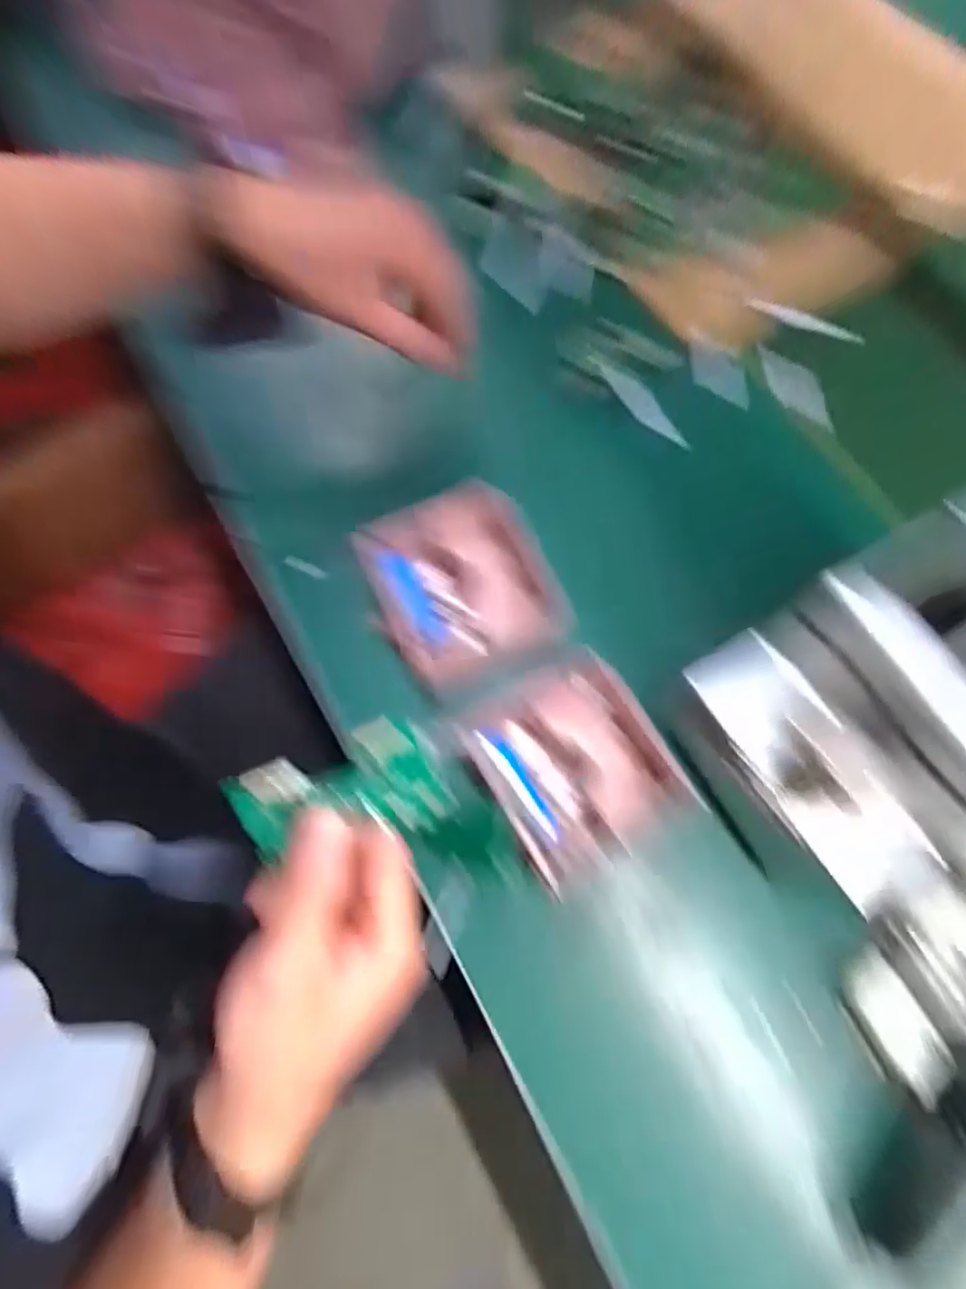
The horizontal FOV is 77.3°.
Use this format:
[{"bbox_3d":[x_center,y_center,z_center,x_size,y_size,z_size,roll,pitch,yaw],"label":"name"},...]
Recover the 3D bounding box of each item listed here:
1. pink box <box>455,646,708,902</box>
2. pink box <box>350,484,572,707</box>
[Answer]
[{"bbox_3d":[0.057,0.075,0.374,0.103,0.030,0.120,-28,75,-10],"label":"pink box"},{"bbox_3d":[-0.015,-0.042,0.418,0.115,0.036,0.120,-29,75,-10],"label":"pink box"}]

